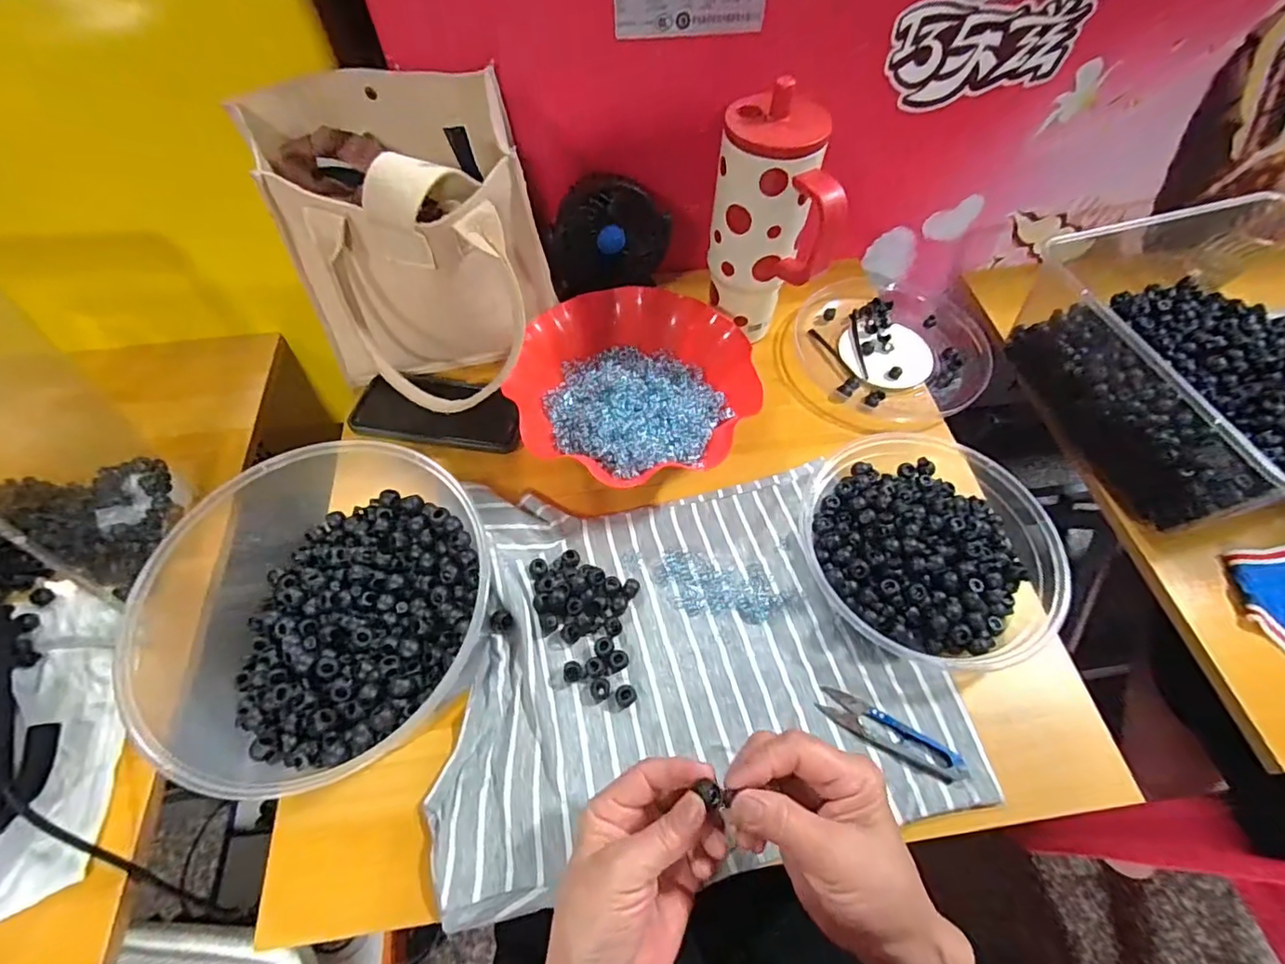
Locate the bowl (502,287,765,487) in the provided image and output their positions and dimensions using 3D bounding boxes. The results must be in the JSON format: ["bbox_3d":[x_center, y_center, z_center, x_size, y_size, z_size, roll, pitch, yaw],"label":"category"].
[{"bbox_3d":[-0.007,-0.085,0.524,0.212,0.062,0.207,0,58,0],"label":"bowl"}]

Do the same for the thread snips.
[{"bbox_3d":[0.180,0.181,0.395,0.104,0.007,0.024,26,62,14],"label":"thread snips"}]

